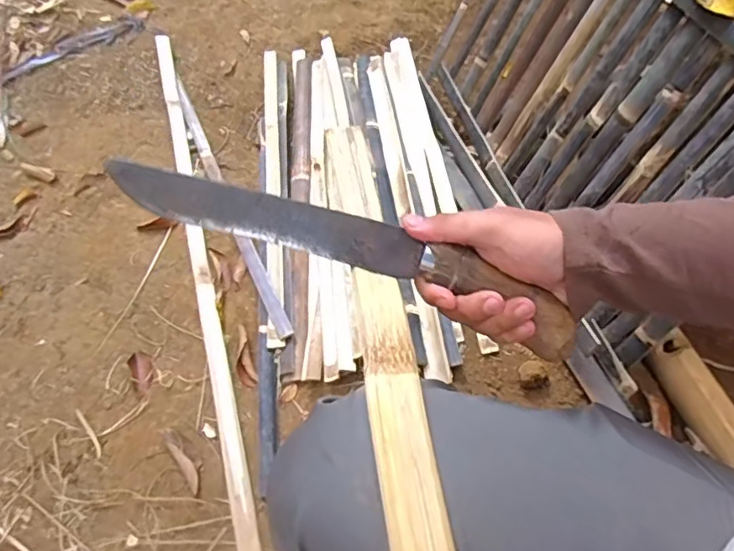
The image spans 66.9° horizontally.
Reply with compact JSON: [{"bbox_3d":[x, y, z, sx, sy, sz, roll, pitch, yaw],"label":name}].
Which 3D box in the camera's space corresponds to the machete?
[{"bbox_3d":[-0.014,-0.020,0.408,0.343,0.030,0.054,18,88,3],"label":"machete"}]

